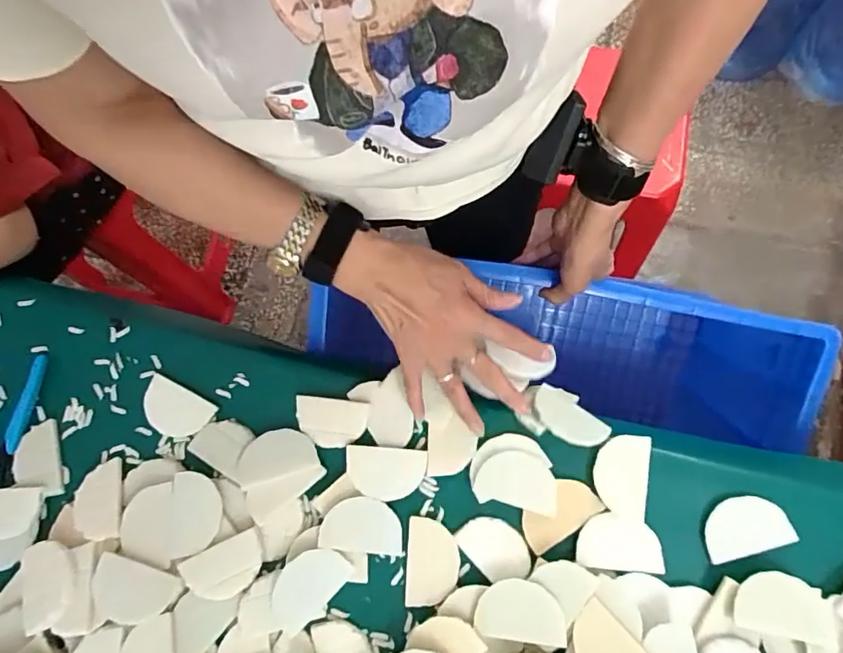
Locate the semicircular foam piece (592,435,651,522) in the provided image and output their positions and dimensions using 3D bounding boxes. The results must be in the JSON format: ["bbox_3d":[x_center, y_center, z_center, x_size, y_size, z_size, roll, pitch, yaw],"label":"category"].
[{"bbox_3d":[0.168,0.124,0.438,0.044,0.004,0.066,10,75,7],"label":"semicircular foam piece"}]

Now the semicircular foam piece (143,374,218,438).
[{"bbox_3d":[-0.228,0.077,0.477,0.068,0.007,0.042,27,72,12],"label":"semicircular foam piece"}]

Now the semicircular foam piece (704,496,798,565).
[{"bbox_3d":[0.263,0.162,0.423,0.068,0.005,0.042,-18,76,5],"label":"semicircular foam piece"}]

